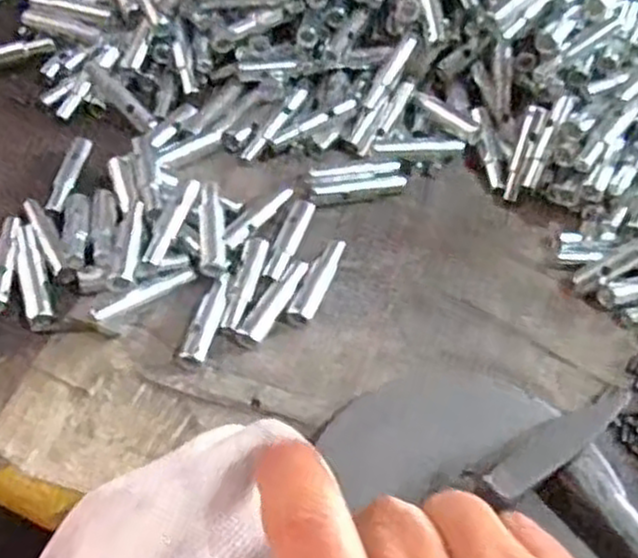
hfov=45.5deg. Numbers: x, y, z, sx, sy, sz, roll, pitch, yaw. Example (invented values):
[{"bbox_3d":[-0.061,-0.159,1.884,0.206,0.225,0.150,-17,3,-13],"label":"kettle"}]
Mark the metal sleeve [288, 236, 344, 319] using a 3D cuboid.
[{"bbox_3d":[0.001,-0.001,0.362,0.011,0.007,0.050,19,56,10],"label":"metal sleeve"}]

